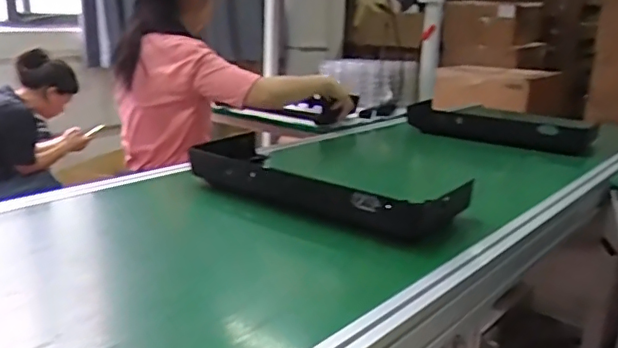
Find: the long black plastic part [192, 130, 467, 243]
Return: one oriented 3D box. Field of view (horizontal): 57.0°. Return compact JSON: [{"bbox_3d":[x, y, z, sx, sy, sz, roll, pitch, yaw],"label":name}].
[{"bbox_3d":[0.019,0.016,1.000,0.497,0.071,0.166,13,19,32],"label":"long black plastic part"}]

